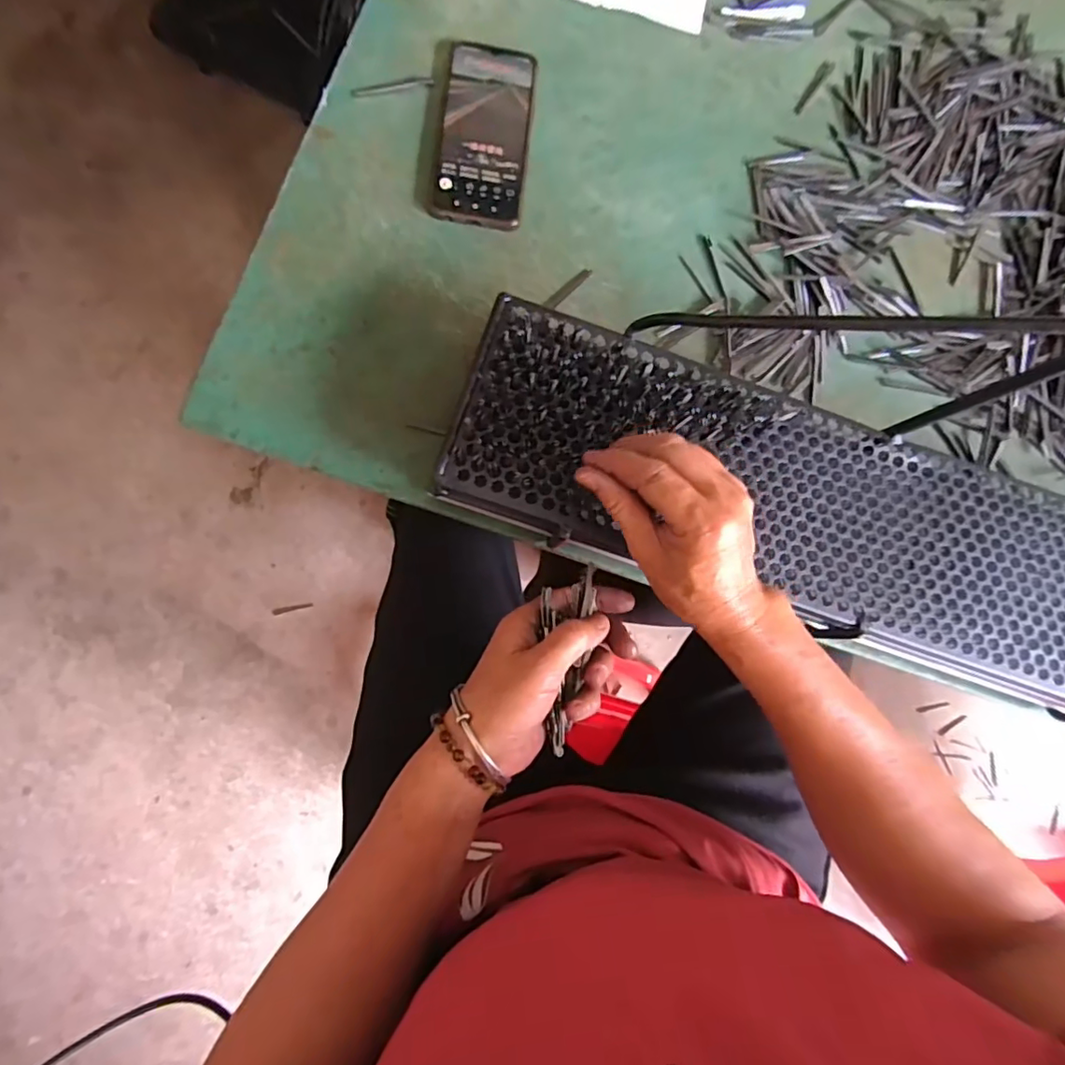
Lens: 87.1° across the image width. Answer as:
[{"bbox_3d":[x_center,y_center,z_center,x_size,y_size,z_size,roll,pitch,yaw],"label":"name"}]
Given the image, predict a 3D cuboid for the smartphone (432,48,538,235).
[{"bbox_3d":[-0.040,-0.334,0.469,0.073,0.010,0.161,7,82,-5],"label":"smartphone"}]

